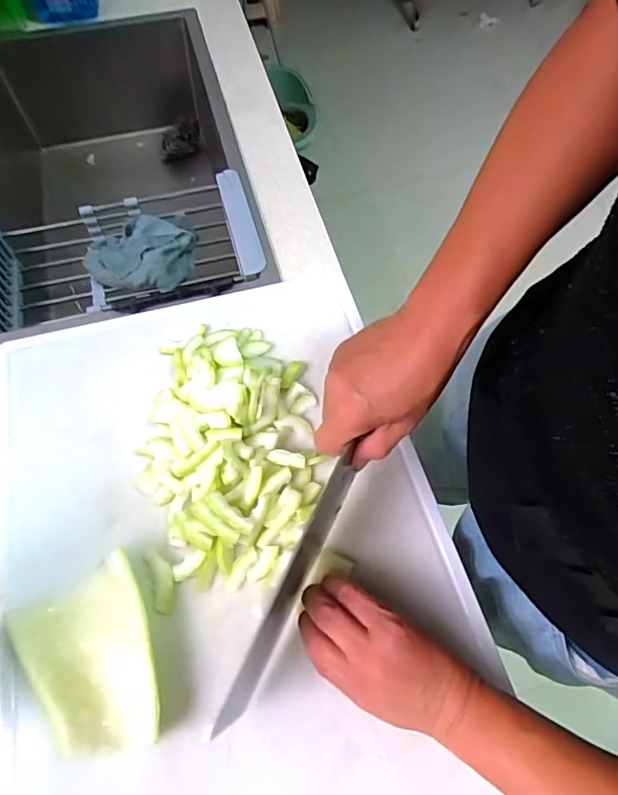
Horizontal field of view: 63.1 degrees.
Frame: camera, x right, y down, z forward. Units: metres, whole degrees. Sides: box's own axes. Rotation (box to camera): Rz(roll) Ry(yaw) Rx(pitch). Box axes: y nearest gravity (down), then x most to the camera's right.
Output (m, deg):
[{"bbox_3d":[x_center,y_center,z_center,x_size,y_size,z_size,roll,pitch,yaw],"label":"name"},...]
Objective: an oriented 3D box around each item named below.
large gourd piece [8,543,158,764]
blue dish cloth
[{"bbox_3d":[-0.161,0.205,0.392,0.095,0.030,0.128,-29,67,-15],"label":"large gourd piece"},{"bbox_3d":[-0.238,-0.200,0.712,0.154,0.041,0.108,-13,63,-8],"label":"blue dish cloth"}]

